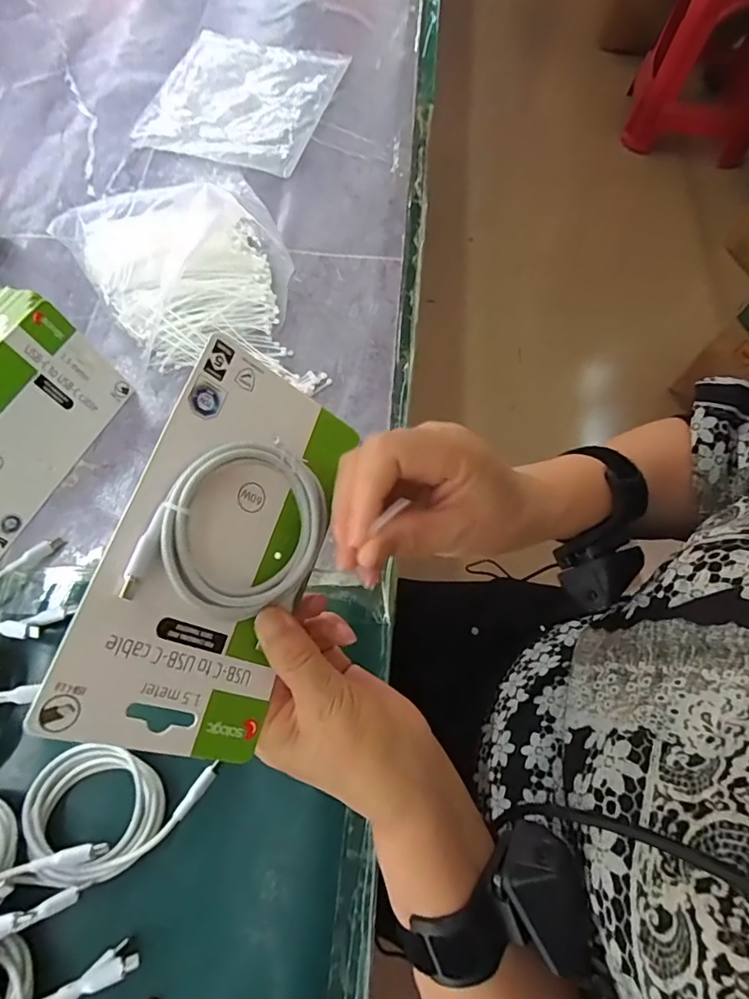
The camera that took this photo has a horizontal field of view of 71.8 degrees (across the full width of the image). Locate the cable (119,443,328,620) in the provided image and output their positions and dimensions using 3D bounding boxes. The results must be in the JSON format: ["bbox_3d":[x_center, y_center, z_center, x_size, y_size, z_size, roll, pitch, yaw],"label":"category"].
[{"bbox_3d":[-0.061,0.013,0.238,0.082,0.010,0.079,23,79,-36],"label":"cable"}]

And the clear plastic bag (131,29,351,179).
[{"bbox_3d":[-0.152,-0.470,0.604,0.189,0.014,0.227,14,68,7],"label":"clear plastic bag"}]

